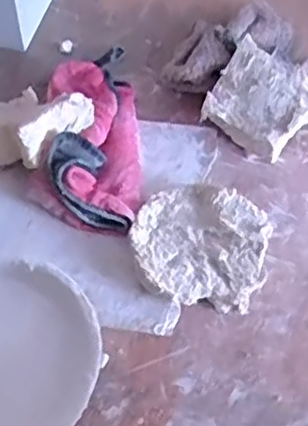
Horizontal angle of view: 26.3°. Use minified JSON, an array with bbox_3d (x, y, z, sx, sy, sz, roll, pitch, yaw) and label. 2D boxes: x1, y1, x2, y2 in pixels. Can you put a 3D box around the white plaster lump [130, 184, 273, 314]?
[{"bbox_3d":[0.040,0.027,0.574,0.114,0.024,0.110,11,55,7],"label":"white plaster lump"}]

